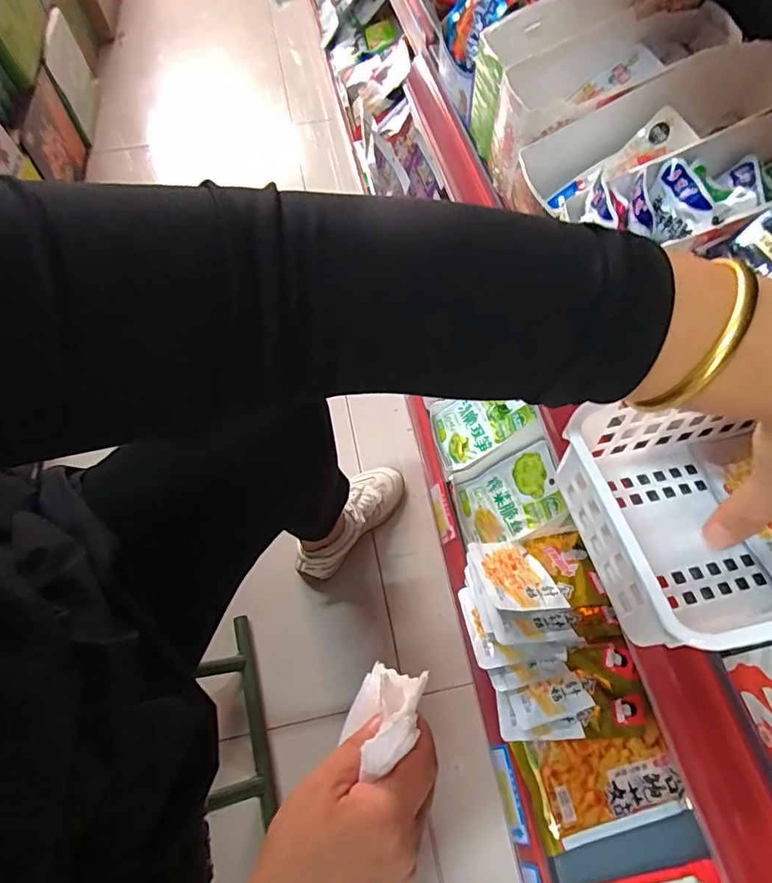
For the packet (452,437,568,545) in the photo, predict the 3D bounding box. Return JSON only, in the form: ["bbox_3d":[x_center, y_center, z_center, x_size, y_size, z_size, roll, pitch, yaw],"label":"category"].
[{"bbox_3d":[0.155,0.076,0.659,0.150,0.010,0.102,-28,60,37],"label":"packet"}]

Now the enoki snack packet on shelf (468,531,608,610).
[{"bbox_3d":[0.173,0.150,0.580,0.138,0.020,0.104,0,35,-9],"label":"enoki snack packet on shelf"}]

